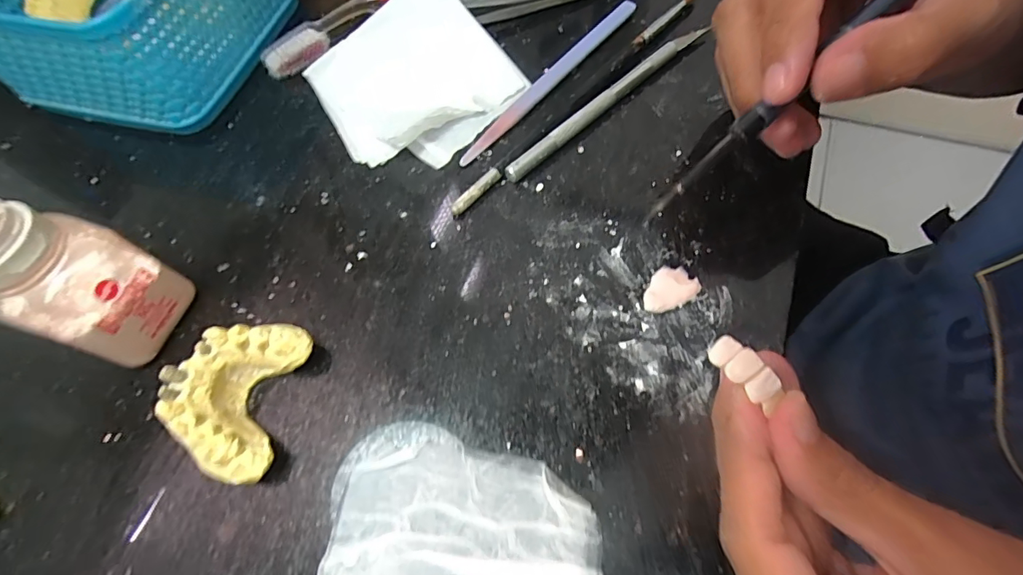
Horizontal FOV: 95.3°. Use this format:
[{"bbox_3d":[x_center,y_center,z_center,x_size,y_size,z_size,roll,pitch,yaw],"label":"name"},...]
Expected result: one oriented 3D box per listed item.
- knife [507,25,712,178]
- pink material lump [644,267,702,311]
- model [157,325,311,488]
[{"bbox_3d":[0.049,-0.094,0.232,0.134,0.009,0.008,-40,67,-15],"label":"knife"},{"bbox_3d":[0.063,0.000,0.187,0.023,0.004,0.017,-38,67,-14],"label":"pink material lump"},{"bbox_3d":[-0.100,0.039,0.170,0.037,0.026,0.055,6,64,7],"label":"model"}]

